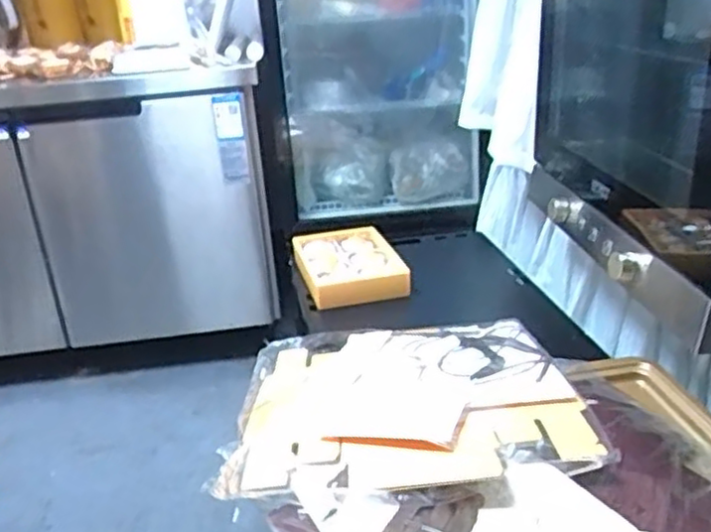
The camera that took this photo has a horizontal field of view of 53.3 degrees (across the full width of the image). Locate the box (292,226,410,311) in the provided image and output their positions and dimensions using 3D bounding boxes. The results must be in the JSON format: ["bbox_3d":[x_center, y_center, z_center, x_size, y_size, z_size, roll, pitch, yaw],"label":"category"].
[{"bbox_3d":[-0.017,-0.004,1.461,0.196,0.061,0.293,-8,23,-11],"label":"box"}]

